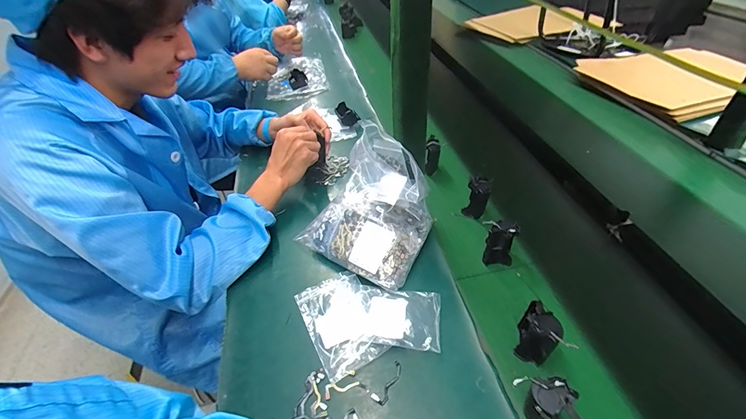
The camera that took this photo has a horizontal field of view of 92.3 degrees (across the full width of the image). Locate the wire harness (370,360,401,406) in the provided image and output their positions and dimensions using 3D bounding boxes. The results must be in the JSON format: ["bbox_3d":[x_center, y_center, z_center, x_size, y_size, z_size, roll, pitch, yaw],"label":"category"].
[{"bbox_3d":[0.021,0.214,0.441,0.019,0.004,0.054,27,51,29],"label":"wire harness"}]

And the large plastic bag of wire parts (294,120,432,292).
[{"bbox_3d":[-0.001,-0.007,0.577,0.199,0.150,0.183,31,53,32],"label":"large plastic bag of wire parts"}]

